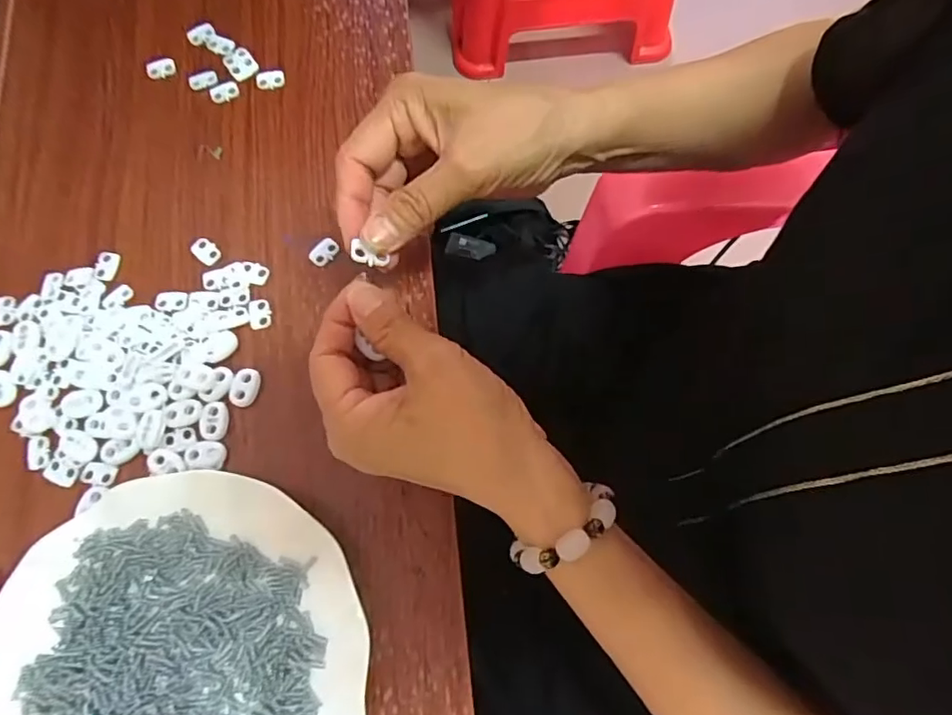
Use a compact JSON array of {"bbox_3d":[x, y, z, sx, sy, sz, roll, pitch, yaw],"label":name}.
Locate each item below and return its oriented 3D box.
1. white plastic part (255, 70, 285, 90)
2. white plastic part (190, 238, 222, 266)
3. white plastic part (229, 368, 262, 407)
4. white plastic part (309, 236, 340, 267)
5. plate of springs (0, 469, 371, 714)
[{"bbox_3d":[-0.144,-0.194,0.394,0.021,0.004,0.012,-5,74,-2],"label":"white plastic part"},{"bbox_3d":[-0.172,-0.068,0.359,0.020,0.004,0.013,42,78,10],"label":"white plastic part"},{"bbox_3d":[-0.137,0.018,0.335,0.014,0.007,0.023,13,74,3],"label":"white plastic part"},{"bbox_3d":[-0.096,-0.067,0.360,0.013,0.005,0.019,36,77,9],"label":"white plastic part"},{"bbox_3d":[-0.149,0.153,0.286,0.182,0.025,0.180,0,74,-1],"label":"plate of springs"}]

